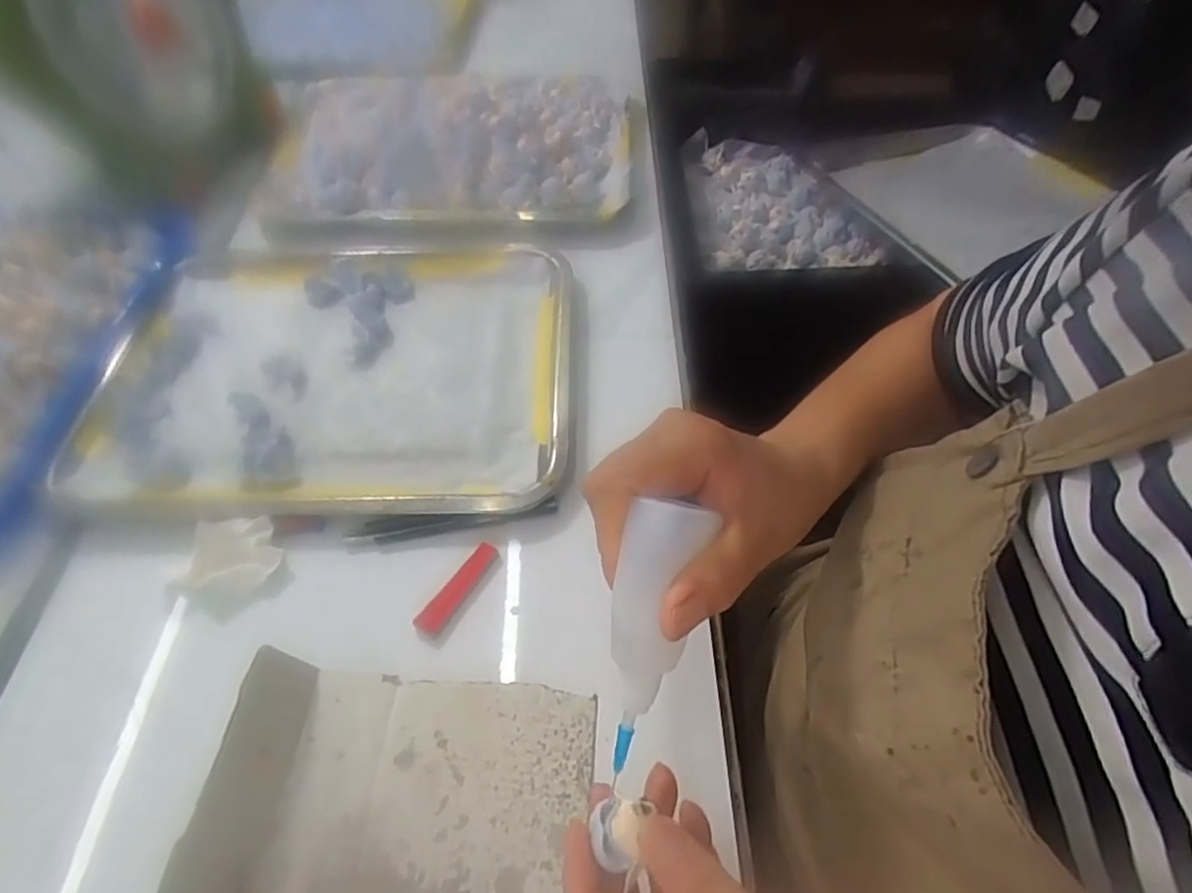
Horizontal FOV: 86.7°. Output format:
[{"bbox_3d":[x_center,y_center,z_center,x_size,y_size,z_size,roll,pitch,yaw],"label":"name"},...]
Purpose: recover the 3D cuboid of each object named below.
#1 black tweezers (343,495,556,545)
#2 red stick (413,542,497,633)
[{"bbox_3d":[-0.092,0.047,0.405,0.131,0.012,0.013,-8,53,-5],"label":"black tweezers"},{"bbox_3d":[-0.083,0.087,0.384,0.015,0.009,0.064,30,59,21],"label":"red stick"}]

